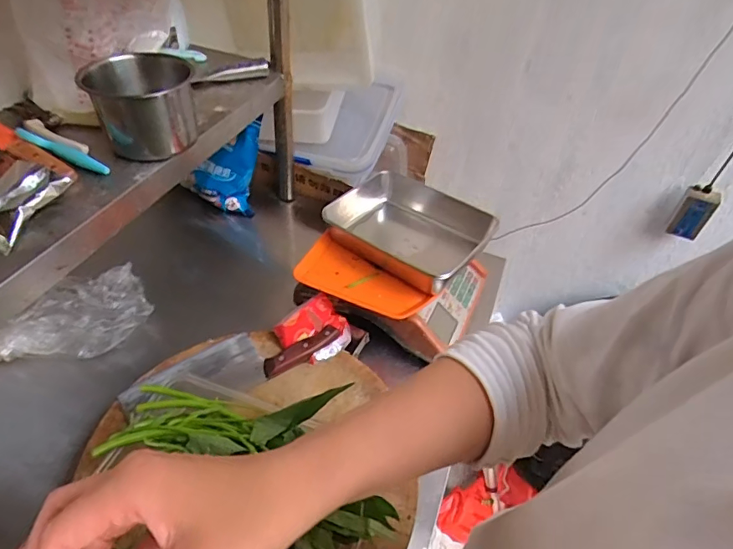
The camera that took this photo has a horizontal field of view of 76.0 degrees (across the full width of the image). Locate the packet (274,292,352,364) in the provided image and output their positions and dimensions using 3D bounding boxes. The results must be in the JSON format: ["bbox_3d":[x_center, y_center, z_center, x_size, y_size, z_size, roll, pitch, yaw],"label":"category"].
[{"bbox_3d":[-0.078,0.082,0.725,0.095,0.044,0.098,29,52,23],"label":"packet"}]

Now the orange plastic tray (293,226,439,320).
[{"bbox_3d":[-0.006,0.001,0.724,0.212,0.062,0.109,26,50,21],"label":"orange plastic tray"}]

